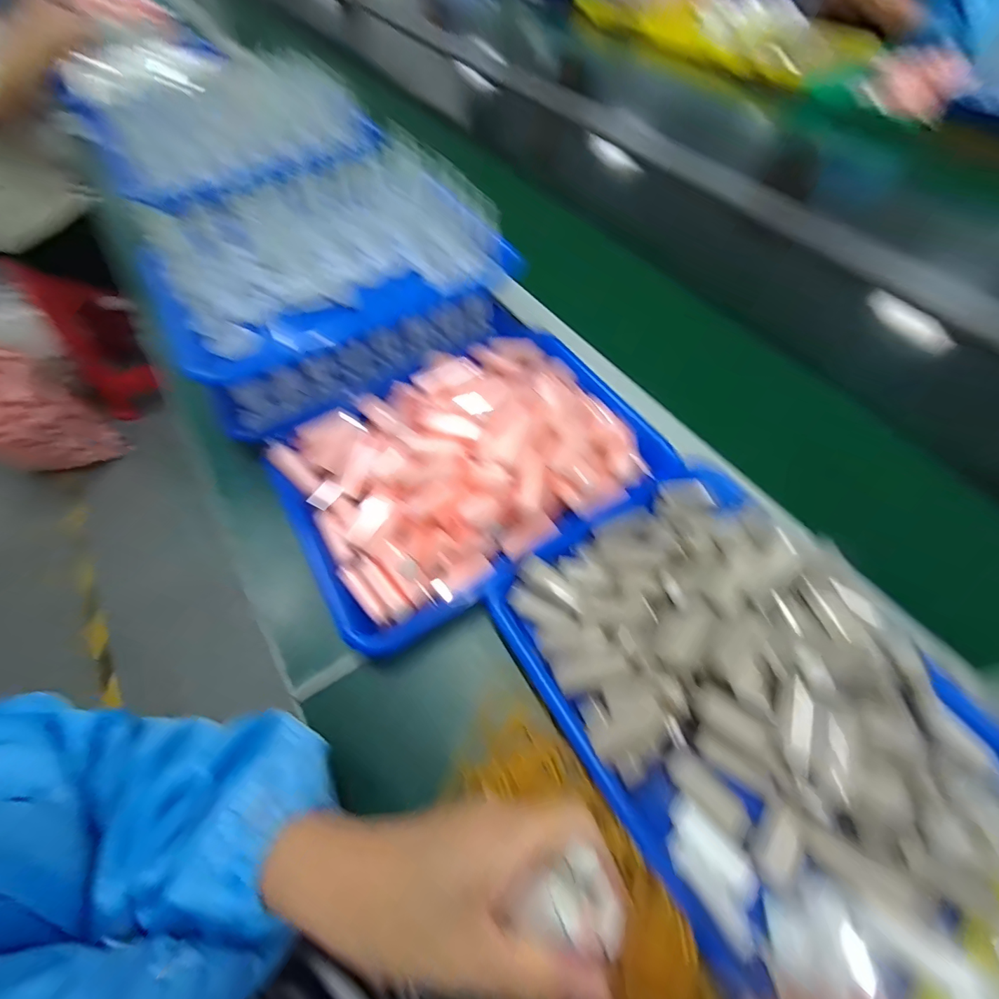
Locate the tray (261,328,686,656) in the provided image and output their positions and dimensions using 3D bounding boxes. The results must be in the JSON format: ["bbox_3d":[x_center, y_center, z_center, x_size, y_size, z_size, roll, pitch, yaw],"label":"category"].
[{"bbox_3d":[-0.032,-0.047,0.419,0.327,0.068,0.245,-28,62,-15],"label":"tray"}]

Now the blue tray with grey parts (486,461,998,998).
[{"bbox_3d":[0.168,0.121,0.311,0.239,0.062,0.318,-28,62,-15],"label":"blue tray with grey parts"}]

